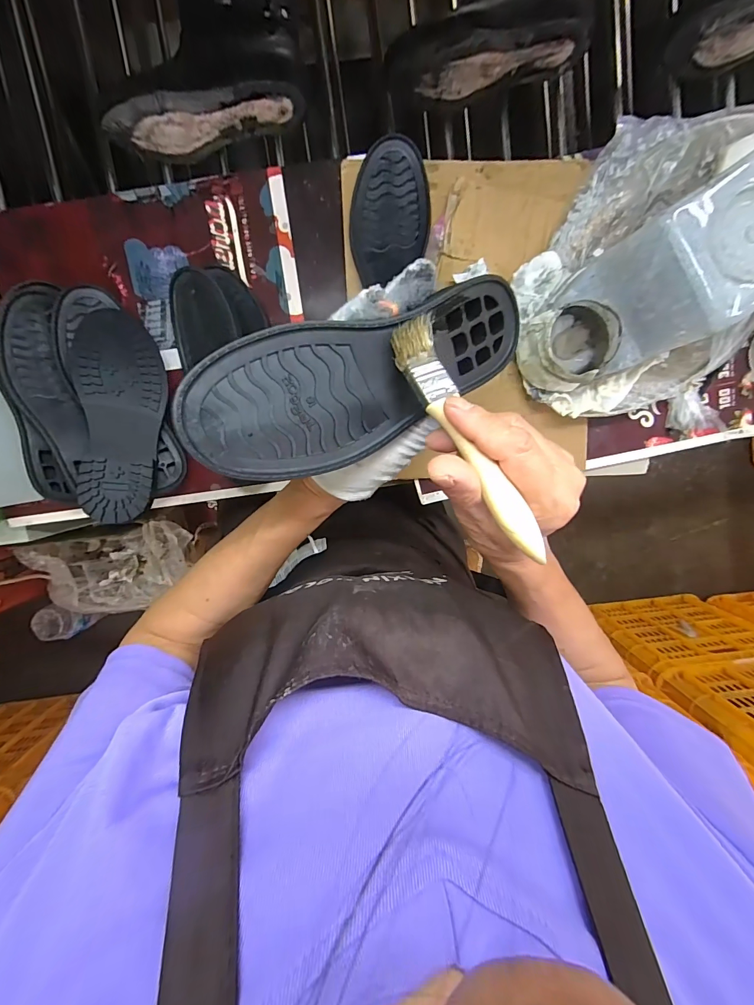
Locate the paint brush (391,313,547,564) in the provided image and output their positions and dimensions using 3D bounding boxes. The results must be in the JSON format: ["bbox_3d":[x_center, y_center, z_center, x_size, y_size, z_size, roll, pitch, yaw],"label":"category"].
[{"bbox_3d":[0.047,-0.037,0.198,0.025,0.007,0.139,-28,78,3],"label":"paint brush"}]

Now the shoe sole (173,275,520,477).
[{"bbox_3d":[-0.002,-0.072,0.220,0.207,0.028,0.075,-25,116,-18],"label":"shoe sole"}]

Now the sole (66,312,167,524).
[{"bbox_3d":[-0.258,-0.088,0.384,0.078,0.028,0.215,-3,81,-24],"label":"sole"}]

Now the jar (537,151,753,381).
[{"bbox_3d":[0.233,-0.179,0.331,0.186,0.124,0.099,-32,98,4],"label":"jar"}]

